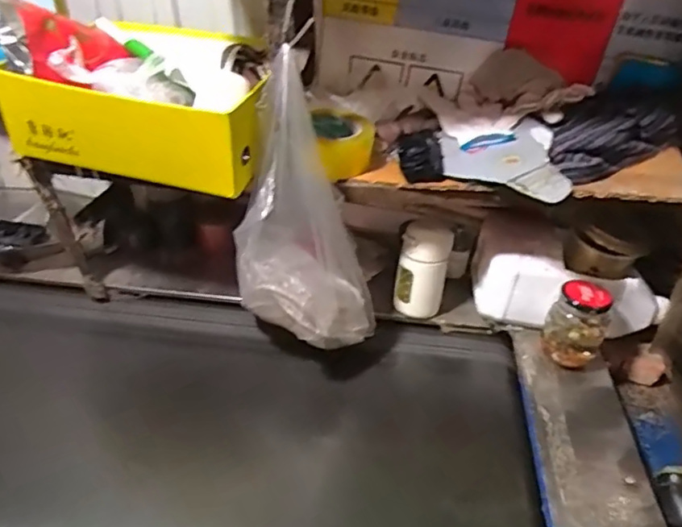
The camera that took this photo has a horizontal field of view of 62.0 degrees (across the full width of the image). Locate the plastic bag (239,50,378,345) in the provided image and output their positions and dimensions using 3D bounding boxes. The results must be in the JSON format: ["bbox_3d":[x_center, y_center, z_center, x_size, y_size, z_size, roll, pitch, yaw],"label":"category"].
[{"bbox_3d":[-0.053,-0.056,0.744,0.166,0.342,0.118,26,42,30],"label":"plastic bag"}]

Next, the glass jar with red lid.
[{"bbox_3d":[0.348,0.092,0.840,0.083,0.119,0.064,19,39,24],"label":"glass jar with red lid"}]

